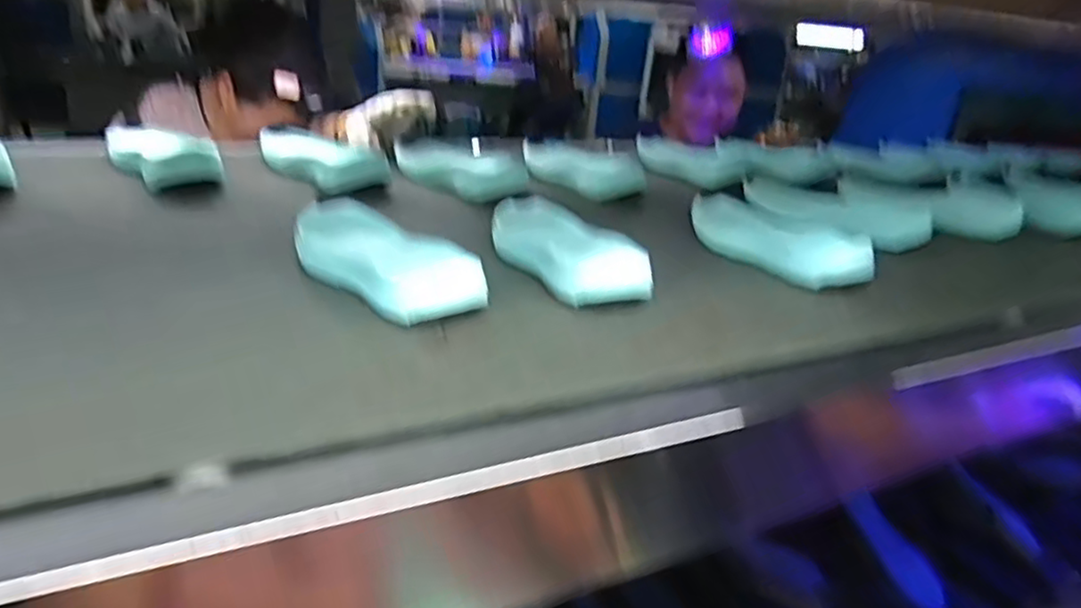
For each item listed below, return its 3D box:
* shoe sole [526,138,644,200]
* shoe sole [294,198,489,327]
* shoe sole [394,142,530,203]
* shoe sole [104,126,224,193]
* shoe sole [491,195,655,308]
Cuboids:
[{"bbox_3d":[0.044,-0.192,0.973,0.078,0.046,0.238,-13,28,-37],"label":"shoe sole"},{"bbox_3d":[-0.138,-0.038,0.561,0.078,0.040,0.222,-14,29,-38],"label":"shoe sole"},{"bbox_3d":[-0.103,-0.178,0.910,0.102,0.039,0.229,-13,28,-37],"label":"shoe sole"},{"bbox_3d":[-0.431,-0.180,0.809,0.092,0.047,0.207,-12,28,-36],"label":"shoe sole"},{"bbox_3d":[0.009,-0.062,0.643,0.077,0.041,0.239,-5,24,-23],"label":"shoe sole"}]

